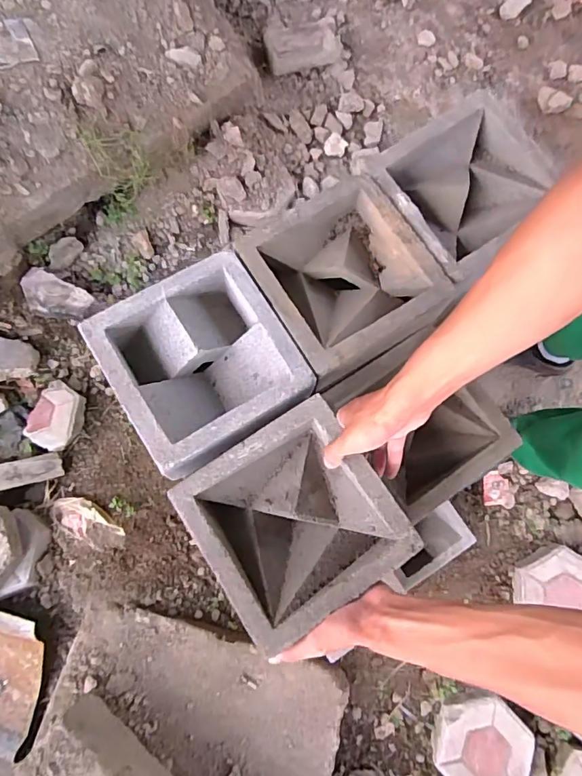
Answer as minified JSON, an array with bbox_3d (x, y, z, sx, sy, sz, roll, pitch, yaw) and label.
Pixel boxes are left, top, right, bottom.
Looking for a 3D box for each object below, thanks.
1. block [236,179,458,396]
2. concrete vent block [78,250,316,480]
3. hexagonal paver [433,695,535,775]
[{"bbox_3d":[0.066,-0.140,0.615,0.204,0.086,0.206,-31,81,-5],"label":"block"},{"bbox_3d":[-0.100,-0.032,0.563,0.194,0.081,0.201,-32,81,-6],"label":"concrete vent block"},{"bbox_3d":[0.411,0.779,1.044,0.188,0.058,0.206,-44,82,-7],"label":"hexagonal paver"}]

